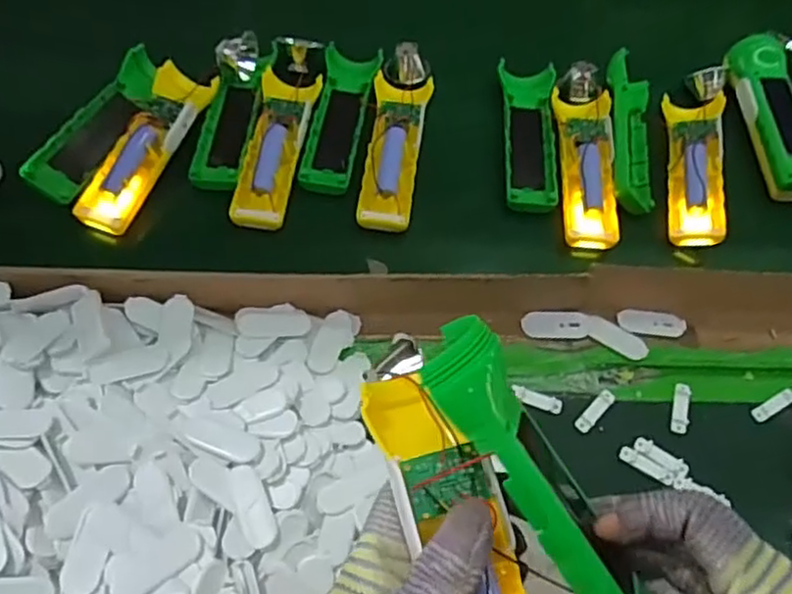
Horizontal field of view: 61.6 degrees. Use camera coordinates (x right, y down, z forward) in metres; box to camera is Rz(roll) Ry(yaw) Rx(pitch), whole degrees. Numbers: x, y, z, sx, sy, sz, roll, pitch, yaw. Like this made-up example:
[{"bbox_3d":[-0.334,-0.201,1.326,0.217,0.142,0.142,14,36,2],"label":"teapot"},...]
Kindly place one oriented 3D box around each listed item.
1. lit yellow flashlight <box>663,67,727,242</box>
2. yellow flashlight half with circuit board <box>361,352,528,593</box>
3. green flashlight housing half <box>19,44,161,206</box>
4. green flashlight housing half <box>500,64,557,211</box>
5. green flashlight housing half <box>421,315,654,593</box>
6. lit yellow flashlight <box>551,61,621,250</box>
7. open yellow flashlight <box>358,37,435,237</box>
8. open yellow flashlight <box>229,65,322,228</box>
[{"bbox_3d":[0.265,-0.134,0.589,0.051,0.034,0.203,14,56,5],"label":"lit yellow flashlight"},{"bbox_3d":[0.028,0.106,0.276,0.045,0.024,0.164,-15,77,-14],"label":"yellow flashlight half with circuit board"},{"bbox_3d":[-0.241,-0.145,0.555,0.045,0.031,0.156,23,58,11],"label":"green flashlight housing half"},{"bbox_3d":[0.118,-0.143,0.587,0.046,0.026,0.155,4,56,-2],"label":"green flashlight housing half"},{"bbox_3d":[0.064,0.080,0.273,0.036,0.022,0.159,-39,100,-26],"label":"green flashlight housing half"},{"bbox_3d":[0.165,-0.130,0.582,0.047,0.031,0.195,5,56,-1],"label":"lit yellow flashlight"},{"bbox_3d":[0.002,-0.146,0.579,0.049,0.027,0.202,6,56,-1],"label":"open yellow flashlight"},{"bbox_3d":[-0.100,-0.128,0.560,0.047,0.024,0.154,7,56,0],"label":"open yellow flashlight"}]

